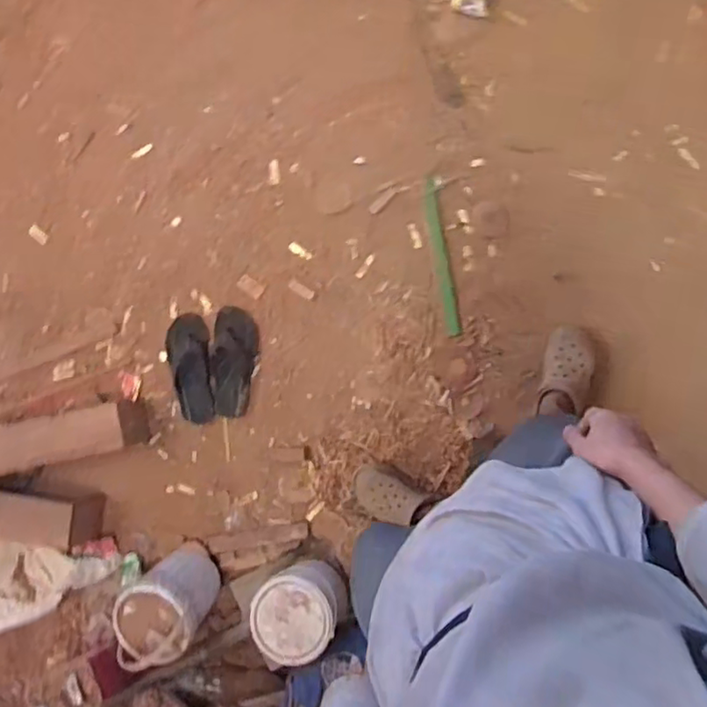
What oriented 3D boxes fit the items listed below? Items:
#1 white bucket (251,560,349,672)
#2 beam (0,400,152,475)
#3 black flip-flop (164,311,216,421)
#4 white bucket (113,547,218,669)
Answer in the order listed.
[{"bbox_3d":[-0.120,0.594,1.472,0.202,0.223,0.177,10,91,7],"label":"white bucket"},{"bbox_3d":[-0.797,0.222,1.591,0.547,0.157,0.115,-12,88,7],"label":"beam"},{"bbox_3d":[-0.412,0.040,1.615,0.115,0.034,0.270,-4,89,7],"label":"black flip-flop"},{"bbox_3d":[-0.435,0.591,1.505,0.175,0.244,0.229,36,93,3],"label":"white bucket"}]

